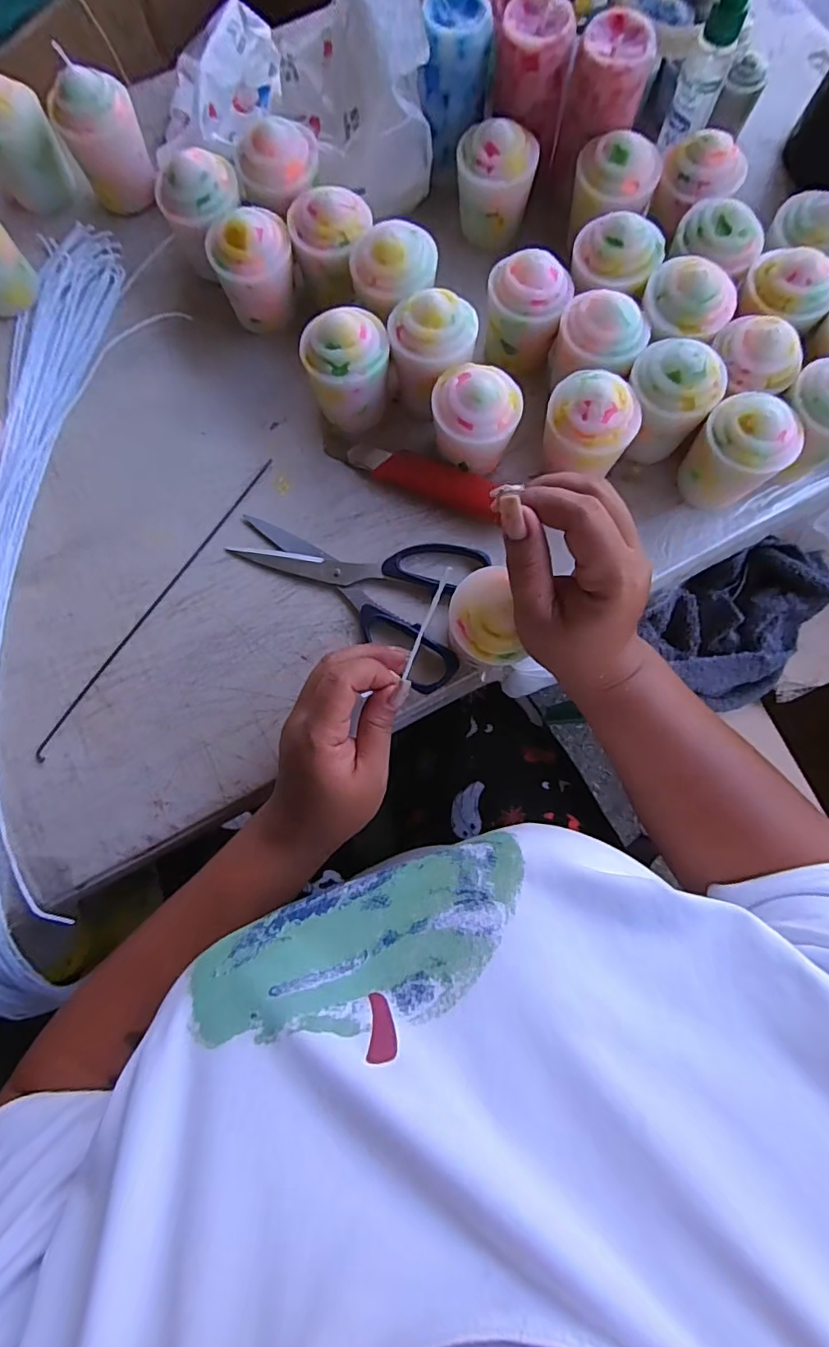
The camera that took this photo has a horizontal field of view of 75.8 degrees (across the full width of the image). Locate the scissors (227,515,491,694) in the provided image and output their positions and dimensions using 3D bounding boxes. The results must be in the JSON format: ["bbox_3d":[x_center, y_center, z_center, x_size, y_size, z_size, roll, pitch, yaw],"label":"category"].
[{"bbox_3d":[-0.044,-0.061,0.369,0.169,0.013,0.104,18,81,3],"label":"scissors"}]

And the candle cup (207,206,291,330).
[{"bbox_3d":[-0.113,-0.290,0.385,0.054,0.070,0.057,0,80,0],"label":"candle cup"}]

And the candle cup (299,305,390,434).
[{"bbox_3d":[-0.044,-0.201,0.365,0.054,0.072,0.049,-10,80,-2],"label":"candle cup"}]

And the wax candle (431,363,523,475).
[{"bbox_3d":[0.040,-0.167,0.359,0.055,0.066,0.057,3,80,0],"label":"wax candle"}]

